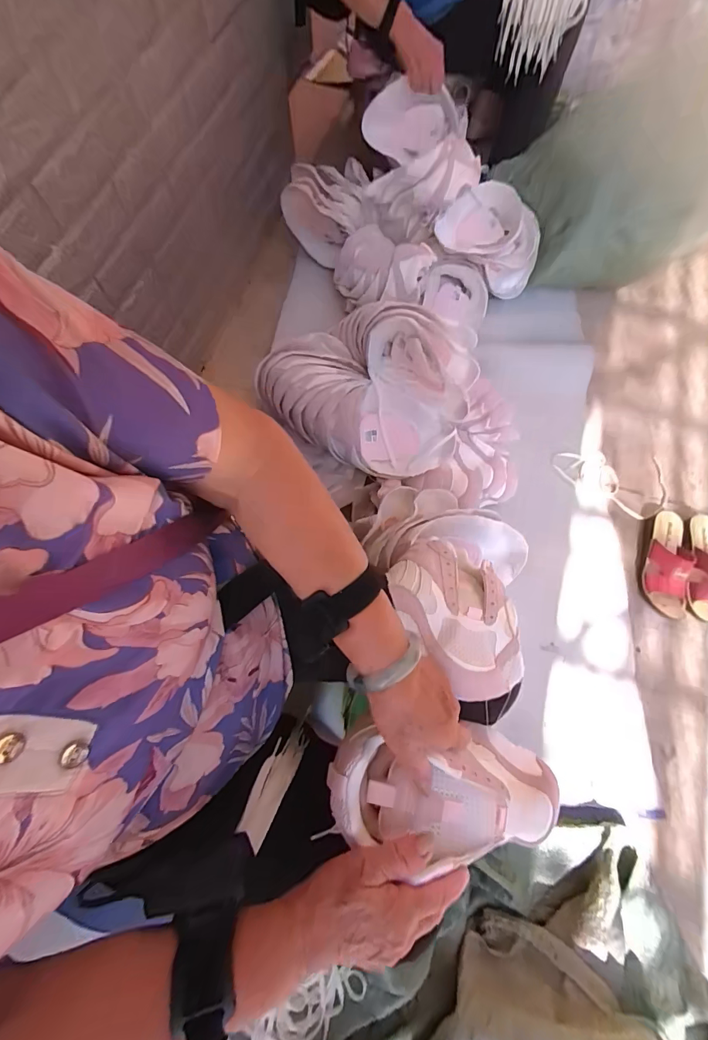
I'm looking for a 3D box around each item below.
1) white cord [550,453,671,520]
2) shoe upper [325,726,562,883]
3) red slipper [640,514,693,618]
[{"bbox_3d":[0.615,-0.113,0.942,0.261,0.018,0.155,30,73,9],"label":"white cord"},{"bbox_3d":[0.083,0.236,0.350,0.209,0.060,0.090,10,71,-15],"label":"shoe upper"},{"bbox_3d":[0.674,0.087,0.849,0.086,0.073,0.234,13,72,4],"label":"red slipper"}]

